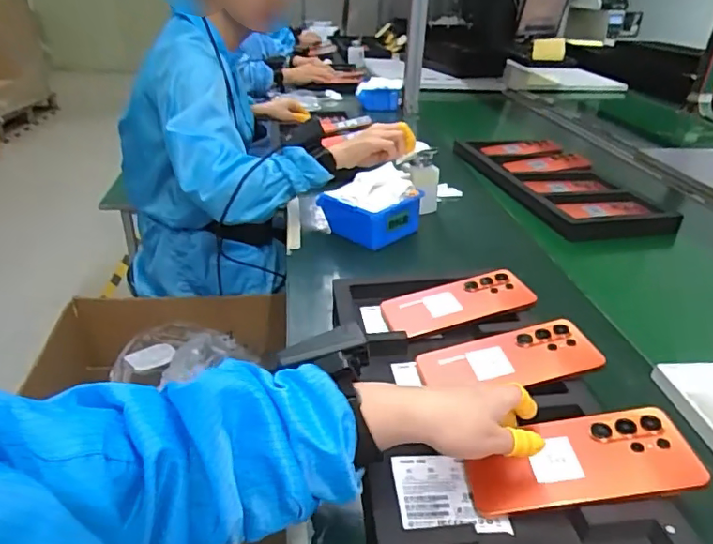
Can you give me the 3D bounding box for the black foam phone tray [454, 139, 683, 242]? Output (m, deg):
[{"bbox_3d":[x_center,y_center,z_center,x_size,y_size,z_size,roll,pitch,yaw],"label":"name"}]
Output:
[{"bbox_3d":[0.394,-0.192,1.082,0.225,0.039,0.489,-6,31,-16],"label":"black foam phone tray"}]

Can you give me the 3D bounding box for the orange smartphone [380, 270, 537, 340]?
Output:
[{"bbox_3d":[0.118,0.037,0.630,0.170,0.009,0.081,-13,32,-3],"label":"orange smartphone"}]

